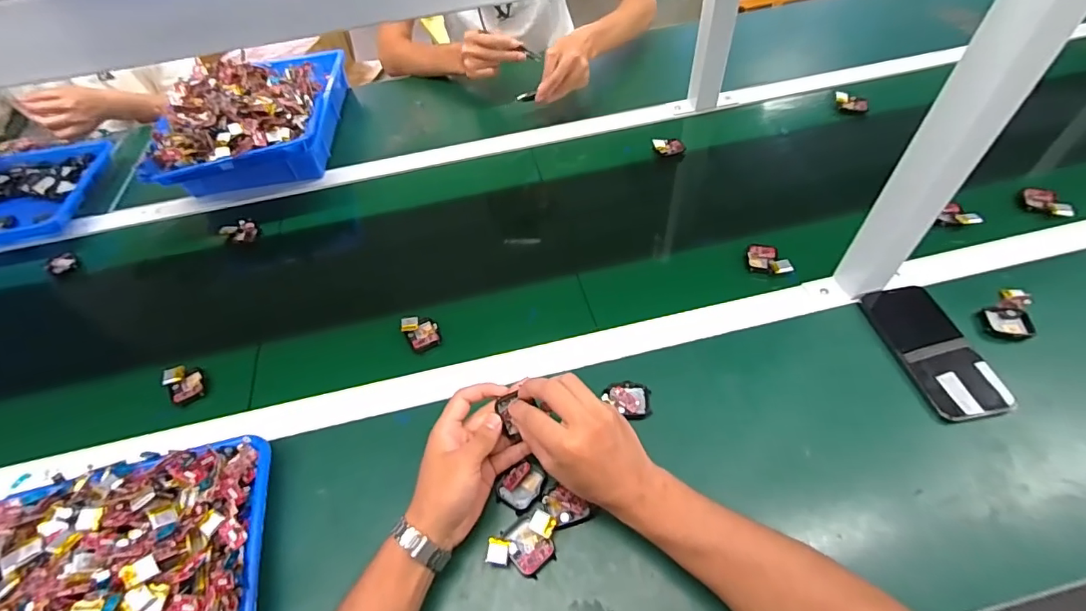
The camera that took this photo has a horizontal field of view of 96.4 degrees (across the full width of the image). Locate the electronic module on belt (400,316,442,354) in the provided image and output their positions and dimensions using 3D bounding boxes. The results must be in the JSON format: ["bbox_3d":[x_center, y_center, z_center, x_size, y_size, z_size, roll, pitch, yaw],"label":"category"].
[{"bbox_3d":[-0.147,0.032,0.591,0.039,0.017,0.047,-25,54,-14],"label":"electronic module on belt"}]

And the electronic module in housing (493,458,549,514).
[{"bbox_3d":[-0.020,0.174,0.465,0.049,0.019,0.038,-27,54,-15],"label":"electronic module in housing"}]

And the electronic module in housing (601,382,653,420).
[{"bbox_3d":[0.090,0.100,0.512,0.048,0.008,0.040,-2,52,4],"label":"electronic module in housing"}]

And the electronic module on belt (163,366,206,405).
[{"bbox_3d":[-0.421,0.091,0.571,0.034,0.023,0.046,-30,55,-17],"label":"electronic module on belt"}]

